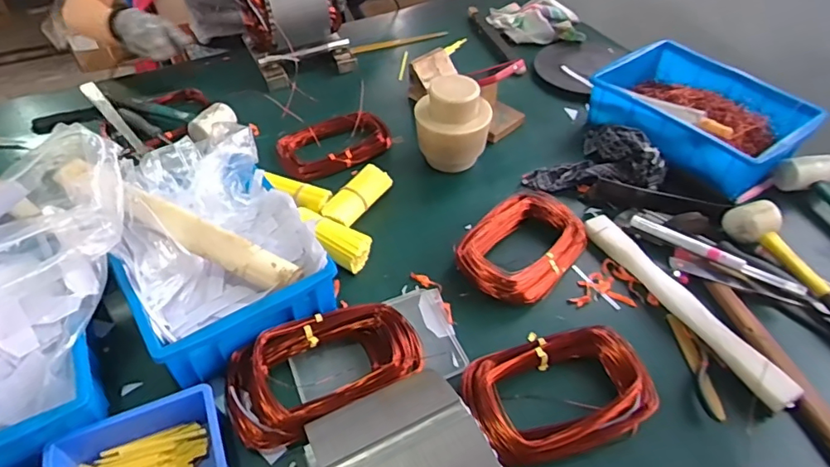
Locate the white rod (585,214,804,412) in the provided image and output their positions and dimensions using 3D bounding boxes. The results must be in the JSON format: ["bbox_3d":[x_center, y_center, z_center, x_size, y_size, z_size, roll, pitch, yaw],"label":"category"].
[{"bbox_3d":[0.313,0.079,0.630,0.027,0.029,0.295,-20,50,-18],"label":"white rod"}]

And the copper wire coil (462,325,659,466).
[{"bbox_3d":[0.148,0.162,0.552,0.190,0.039,0.129,-17,49,-15],"label":"copper wire coil"}]

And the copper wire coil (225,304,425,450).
[{"bbox_3d":[-0.097,0.141,0.562,0.205,0.048,0.118,-25,52,-22],"label":"copper wire coil"}]

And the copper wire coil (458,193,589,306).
[{"bbox_3d":[0.141,0.013,0.687,0.123,0.046,0.179,33,55,27],"label":"copper wire coil"}]

